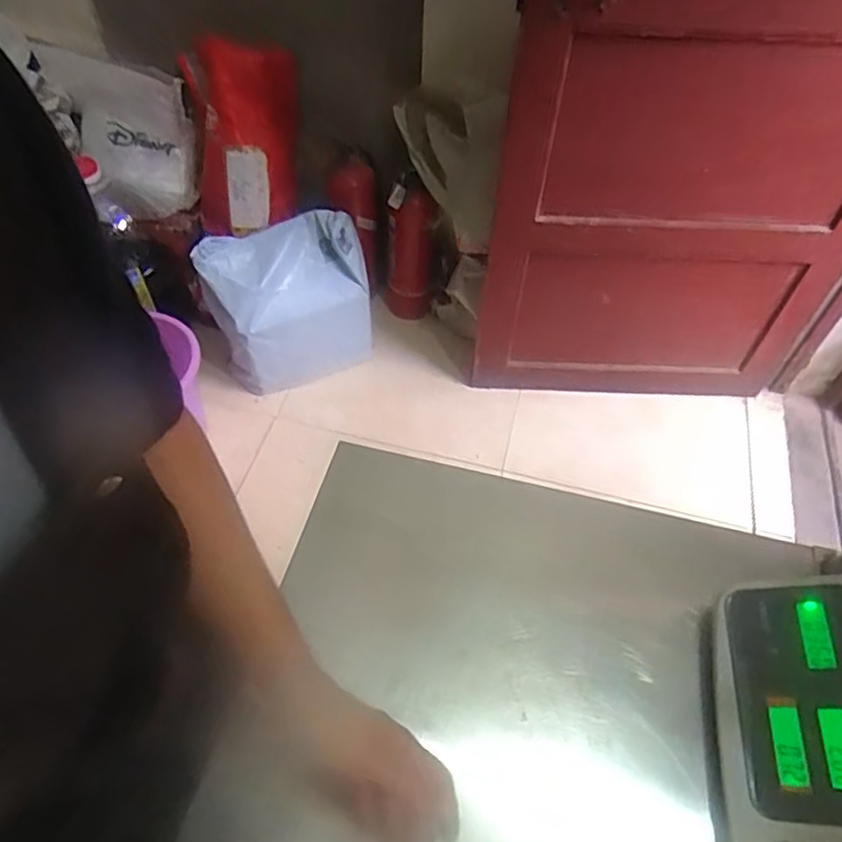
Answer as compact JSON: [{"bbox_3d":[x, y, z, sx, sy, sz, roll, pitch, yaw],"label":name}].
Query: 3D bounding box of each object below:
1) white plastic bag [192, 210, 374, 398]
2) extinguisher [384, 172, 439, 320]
[{"bbox_3d":[-0.332,-0.296,1.680,0.389,0.364,0.208,-17,56,-14],"label":"white plastic bag"},{"bbox_3d":[-0.026,-0.435,1.759,0.136,0.405,0.117,1,54,-2],"label":"extinguisher"}]

